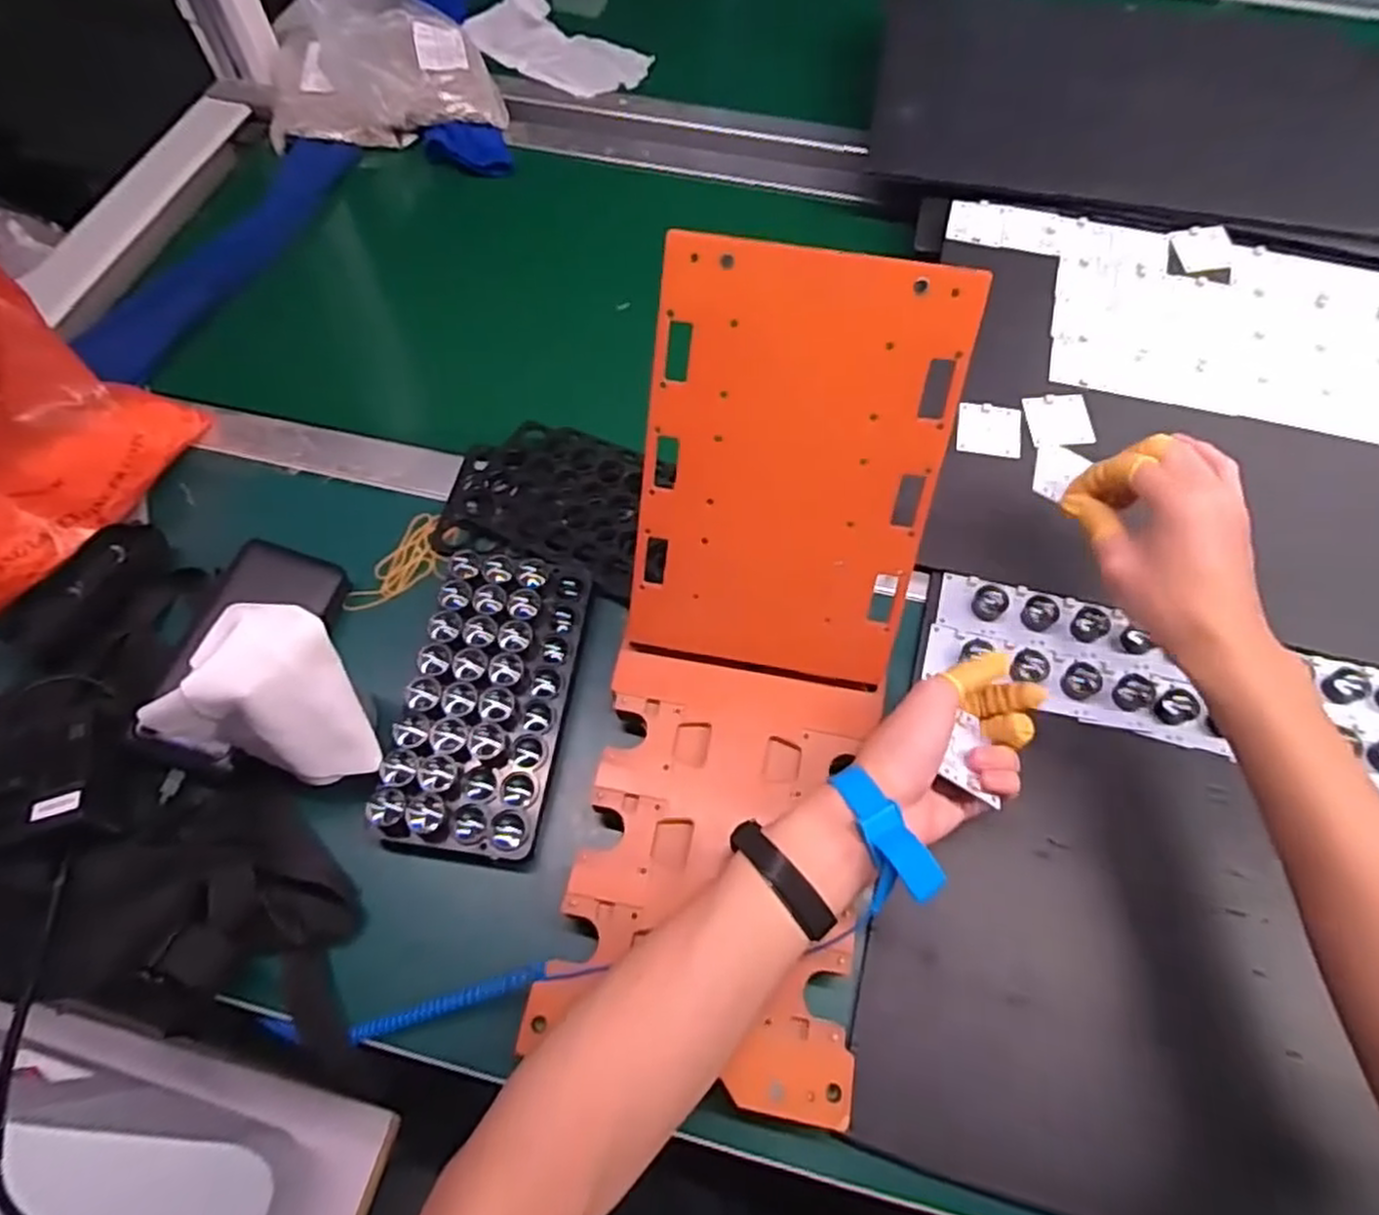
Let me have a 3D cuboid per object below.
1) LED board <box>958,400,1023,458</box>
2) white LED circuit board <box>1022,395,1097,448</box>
[{"bbox_3d":[0.237,-0.140,0.584,0.049,0.004,0.047,8,67,4],"label":"LED board"},{"bbox_3d":[0.293,-0.148,0.586,0.049,0.004,0.046,-4,70,0],"label":"white LED circuit board"}]

